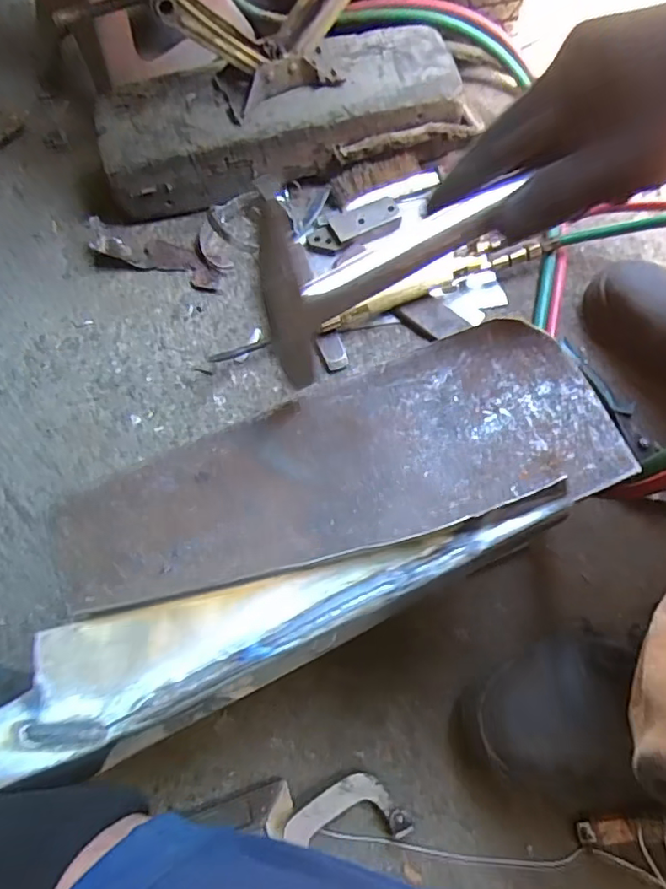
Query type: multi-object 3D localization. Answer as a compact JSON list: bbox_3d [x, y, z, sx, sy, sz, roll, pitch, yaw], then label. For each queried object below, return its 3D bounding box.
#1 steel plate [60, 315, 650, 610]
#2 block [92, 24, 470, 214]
[{"bbox_3d":[-0.001,0.009,0.327,0.314,0.005,0.106,-15,69,-3],"label":"steel plate"},{"bbox_3d":[-0.059,-0.390,0.686,0.420,0.103,0.135,-12,69,-2],"label":"block"}]

